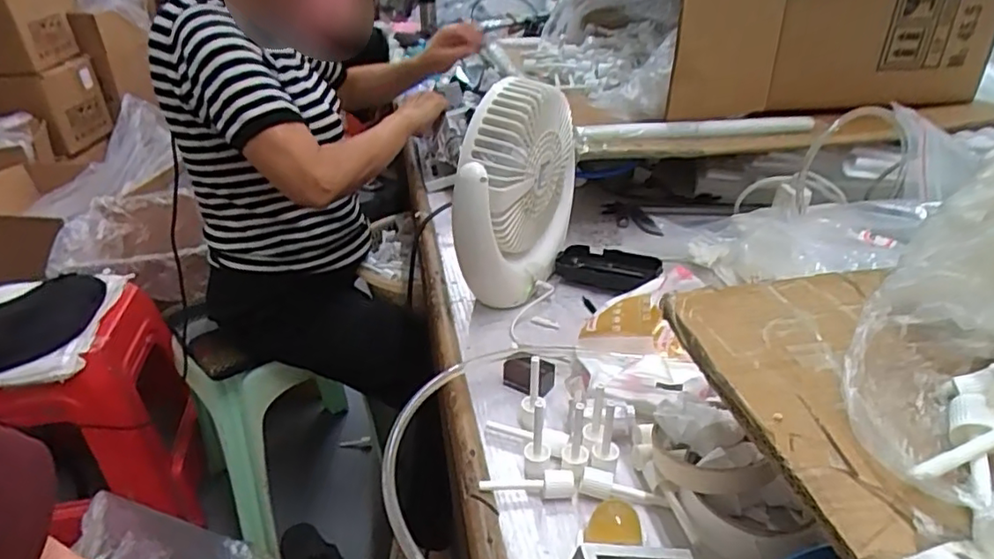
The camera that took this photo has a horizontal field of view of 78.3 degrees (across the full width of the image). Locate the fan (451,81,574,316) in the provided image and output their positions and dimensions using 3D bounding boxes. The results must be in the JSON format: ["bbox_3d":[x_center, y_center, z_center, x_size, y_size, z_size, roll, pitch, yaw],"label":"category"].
[{"bbox_3d":[0.021,-0.086,0.613,0.070,0.206,0.188,10,32,20],"label":"fan"}]

